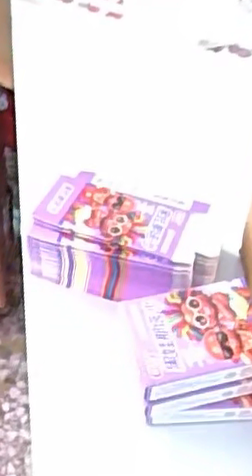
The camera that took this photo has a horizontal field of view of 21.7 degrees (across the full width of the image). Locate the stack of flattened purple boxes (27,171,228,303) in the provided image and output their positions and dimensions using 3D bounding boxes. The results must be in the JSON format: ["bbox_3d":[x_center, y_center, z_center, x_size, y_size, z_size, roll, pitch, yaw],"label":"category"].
[{"bbox_3d":[0.002,0.002,0.527,0.141,0.059,0.097,13,49,9],"label":"stack of flattened purple boxes"}]

